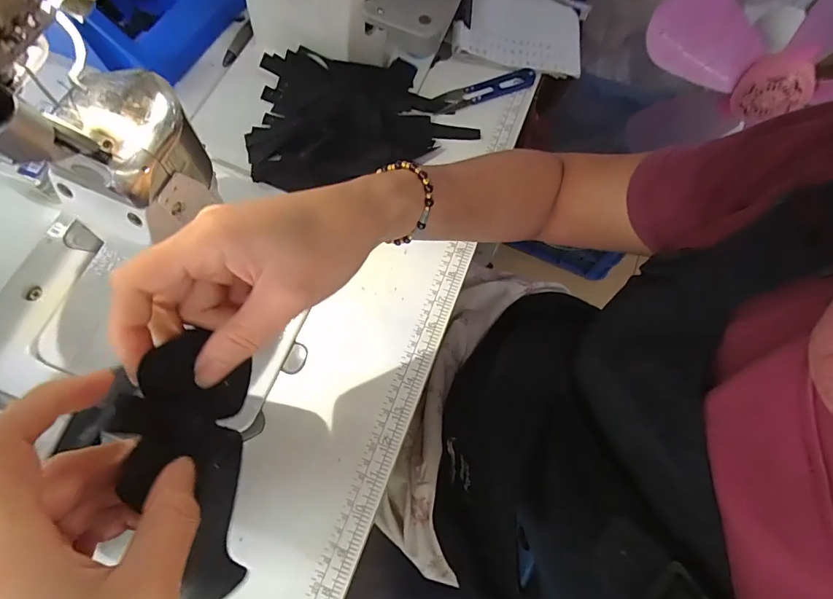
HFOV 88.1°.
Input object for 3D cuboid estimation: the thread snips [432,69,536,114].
[{"bbox_3d":[0.073,-0.225,0.460,0.116,0.006,0.027,-18,72,-7],"label":"thread snips"}]

